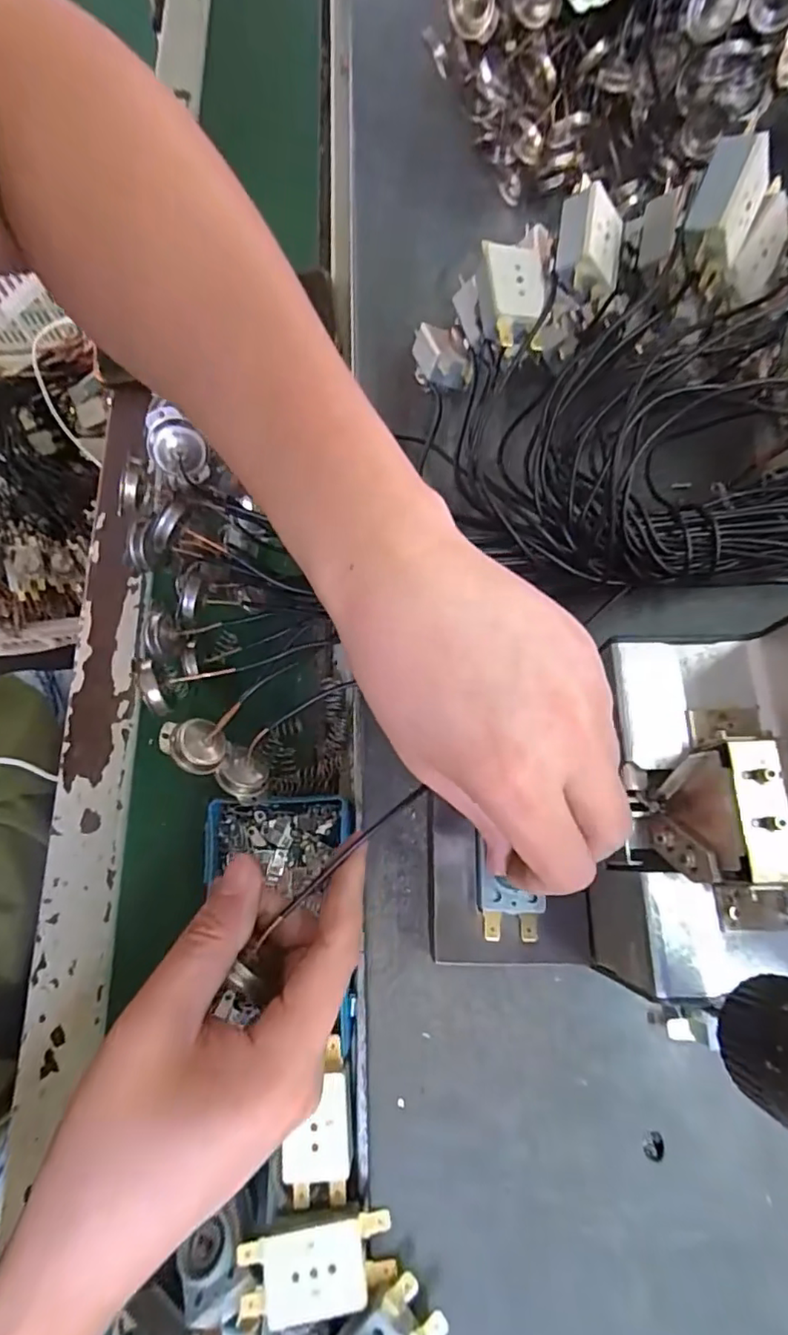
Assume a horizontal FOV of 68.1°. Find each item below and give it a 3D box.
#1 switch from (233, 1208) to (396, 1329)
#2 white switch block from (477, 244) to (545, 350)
[{"bbox_3d":[-0.031,0.231,0.226,0.058,0.013,0.028,-7,73,-1],"label":"switch"},{"bbox_3d":[0.055,-0.178,0.277,0.030,0.016,0.047,3,73,2],"label":"white switch block"}]

